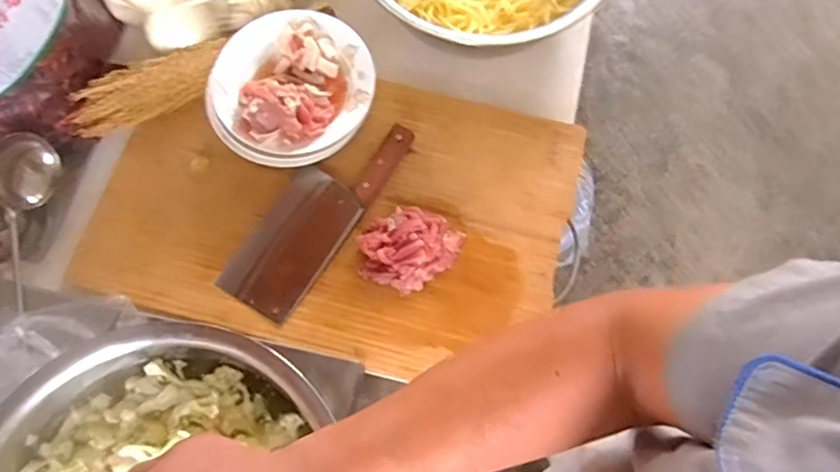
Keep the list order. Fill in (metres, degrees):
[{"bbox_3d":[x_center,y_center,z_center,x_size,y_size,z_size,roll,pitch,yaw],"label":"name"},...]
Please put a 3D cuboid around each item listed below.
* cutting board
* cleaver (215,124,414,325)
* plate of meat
[{"bbox_3d":[-0.101,-0.047,0.718,0.567,0.032,0.377,14,72,5],"label":"cutting board"},{"bbox_3d":[-0.128,-0.035,0.707,0.102,0.030,0.285,34,75,11],"label":"cleaver"},{"bbox_3d":[-0.166,-0.197,0.713,0.214,0.057,0.203,-29,74,-9],"label":"plate of meat"}]

